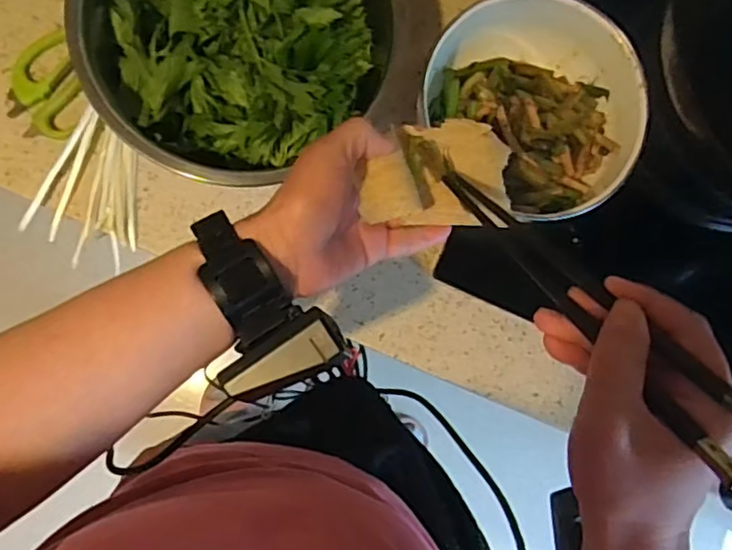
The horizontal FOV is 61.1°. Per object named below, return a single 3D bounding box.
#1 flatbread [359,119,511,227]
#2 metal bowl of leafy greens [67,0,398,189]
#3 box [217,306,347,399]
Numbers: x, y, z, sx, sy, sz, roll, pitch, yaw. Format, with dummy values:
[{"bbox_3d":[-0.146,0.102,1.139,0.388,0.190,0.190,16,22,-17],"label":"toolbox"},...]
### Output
[{"bbox_3d":[0.049,-0.071,0.405,0.103,0.046,0.073,-1,86,-7],"label":"flatbread"},{"bbox_3d":[-0.095,-0.191,0.482,0.217,0.101,0.237,0,86,-7],"label":"metal bowl of leafy greens"},{"bbox_3d":[-0.046,0.047,0.342,0.070,0.015,0.027,-29,90,-8],"label":"box"}]

